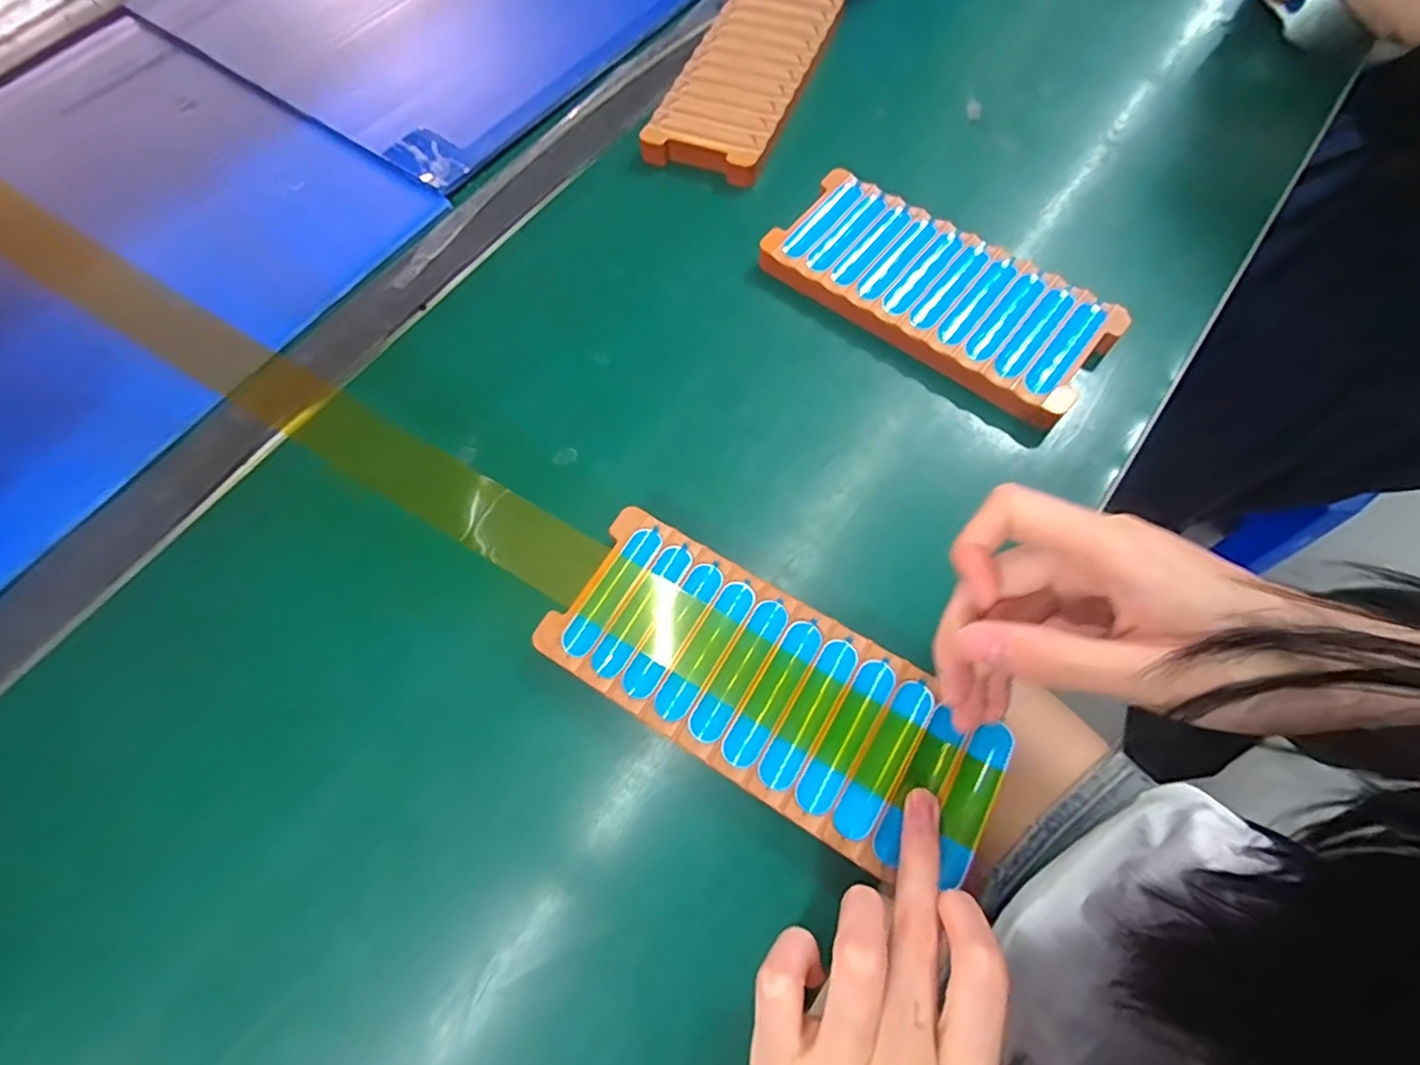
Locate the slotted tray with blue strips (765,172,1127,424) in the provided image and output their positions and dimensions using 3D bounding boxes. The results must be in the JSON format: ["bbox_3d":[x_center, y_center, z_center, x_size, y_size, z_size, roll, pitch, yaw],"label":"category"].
[{"bbox_3d":[0.115,-0.125,0.314,0.169,0.021,0.075,39,75,17],"label":"slotted tray with blue strips"}]

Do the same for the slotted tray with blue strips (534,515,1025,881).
[{"bbox_3d":[0.022,0.059,0.238,0.176,0.013,0.074,29,73,13],"label":"slotted tray with blue strips"}]

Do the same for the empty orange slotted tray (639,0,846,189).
[{"bbox_3d":[0.025,-0.294,0.389,0.076,0.017,0.171,20,70,12],"label":"empty orange slotted tray"}]

